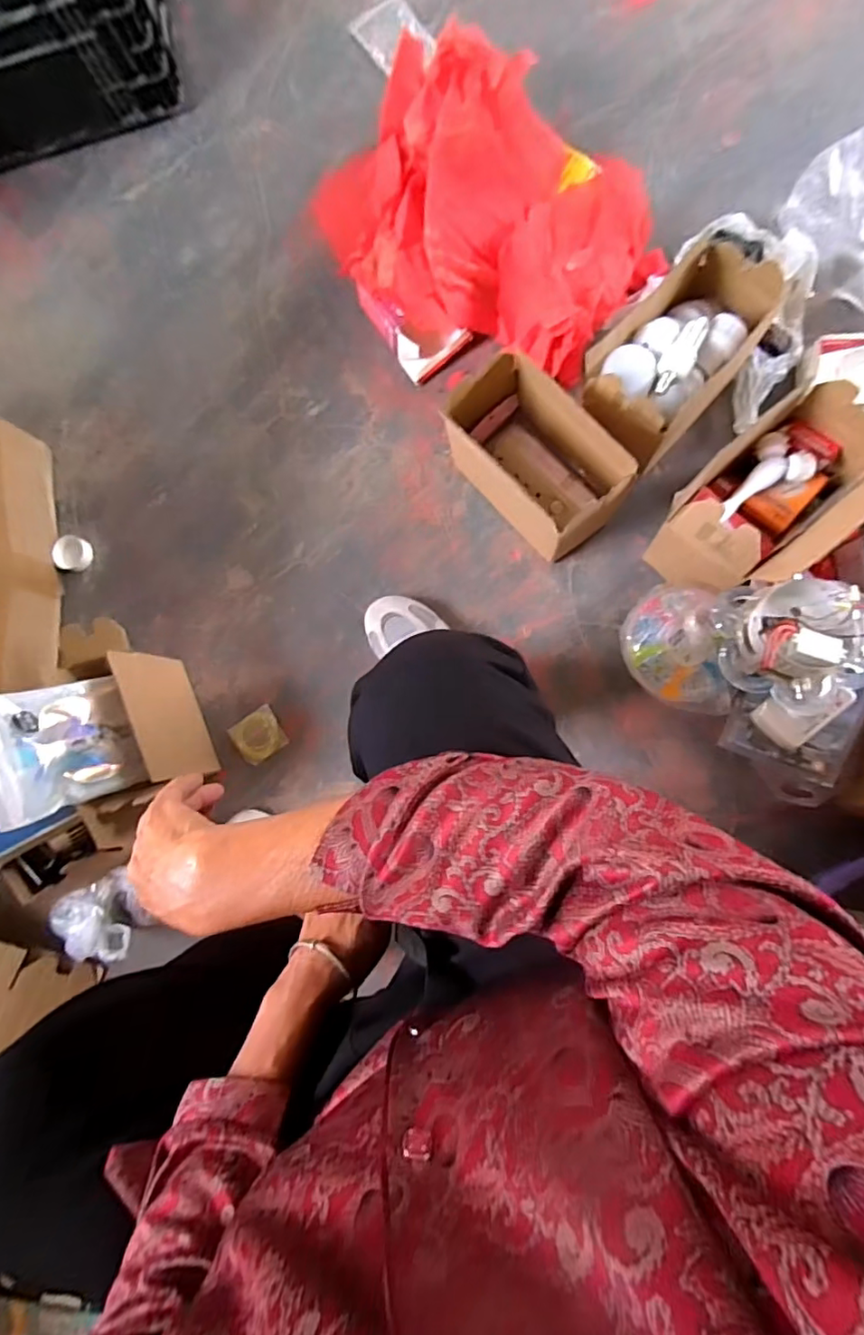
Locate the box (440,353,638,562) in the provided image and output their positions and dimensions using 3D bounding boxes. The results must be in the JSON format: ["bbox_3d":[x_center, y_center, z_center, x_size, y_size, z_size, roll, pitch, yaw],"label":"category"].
[{"bbox_3d":[0.130,-0.247,0.692,0.105,0.165,0.211,-44,80,2],"label":"box"}]

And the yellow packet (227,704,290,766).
[{"bbox_3d":[-0.244,0.096,0.785,0.070,0.005,0.067,-34,81,4],"label":"yellow packet"}]

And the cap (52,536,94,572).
[{"bbox_3d":[-0.543,-0.174,0.843,0.053,0.014,0.054,-1,84,8],"label":"cap"}]

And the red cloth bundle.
[{"bbox_3d":[0.044,-0.621,0.734,0.502,0.182,0.324,43,91,10],"label":"red cloth bundle"}]

